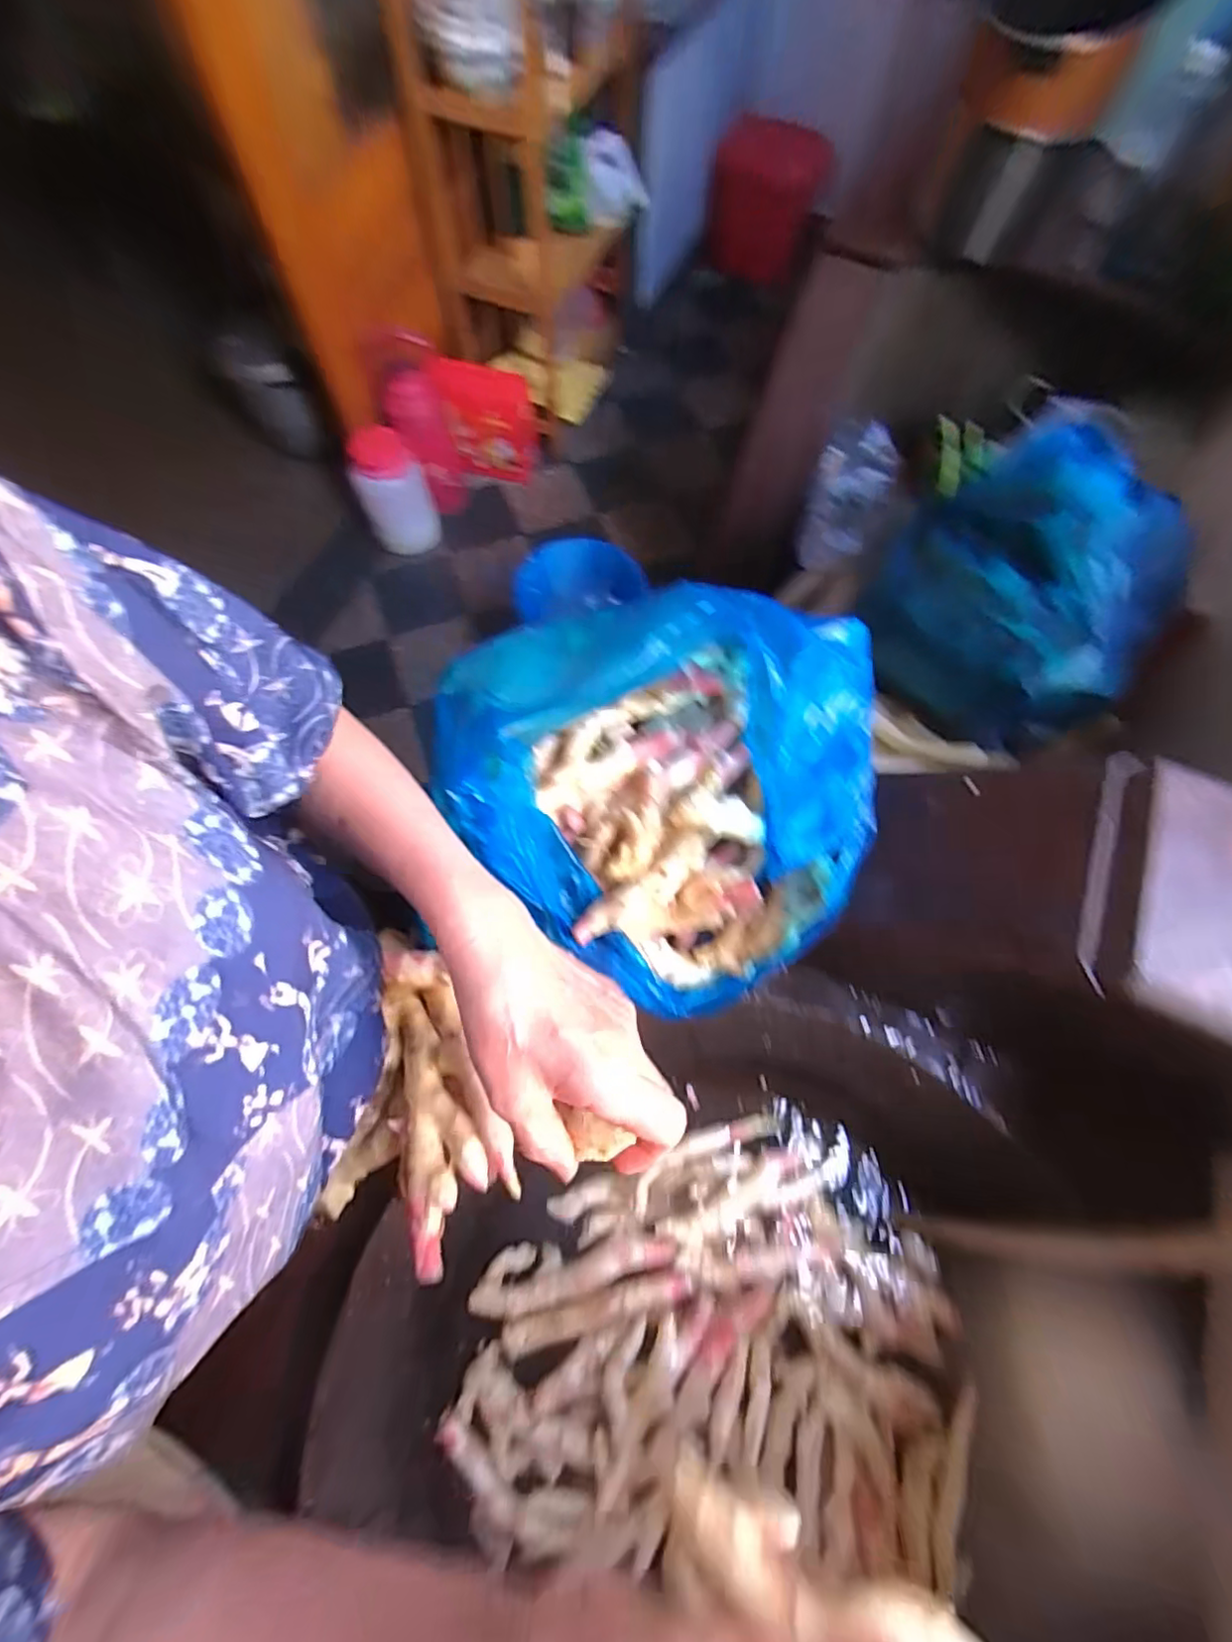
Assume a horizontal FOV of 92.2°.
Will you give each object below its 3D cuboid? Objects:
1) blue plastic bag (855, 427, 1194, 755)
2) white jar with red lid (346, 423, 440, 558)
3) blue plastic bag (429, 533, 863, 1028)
[{"bbox_3d":[0.454,-0.261,0.700,0.229,0.205,0.330,-25,71,-11],"label":"blue plastic bag"},{"bbox_3d":[-0.591,-0.865,1.577,0.174,0.270,0.172,1,68,-1],"label":"white jar with red lid"},{"bbox_3d":[0.032,-0.021,0.426,0.280,0.222,0.203,41,73,14],"label":"blue plastic bag"}]

